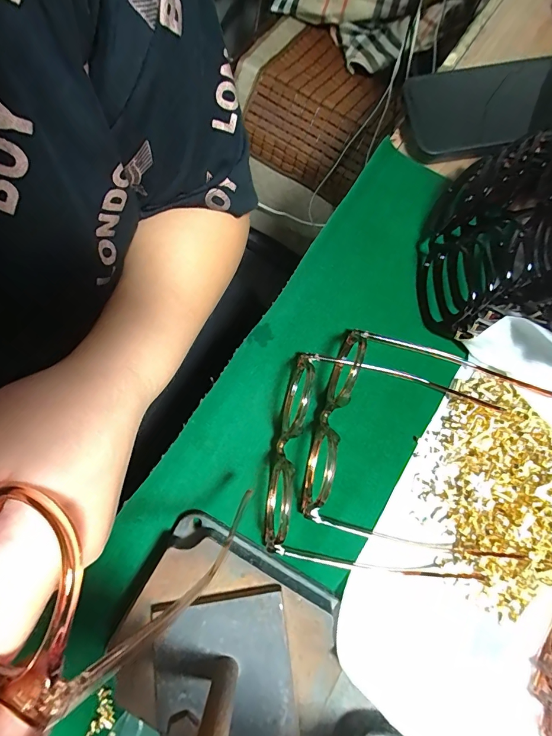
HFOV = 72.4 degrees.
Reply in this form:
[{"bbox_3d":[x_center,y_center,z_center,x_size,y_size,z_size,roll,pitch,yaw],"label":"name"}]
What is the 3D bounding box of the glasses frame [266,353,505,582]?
[{"bbox_3d":[0.076,0.070,0.262,0.153,0.038,0.146,12,79,2],"label":"glasses frame"}]

